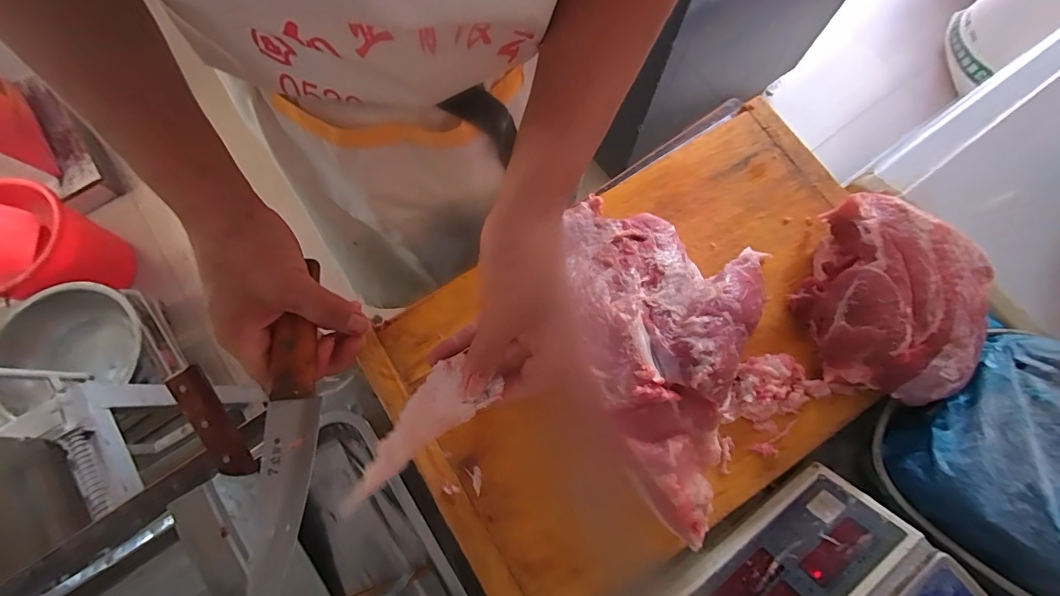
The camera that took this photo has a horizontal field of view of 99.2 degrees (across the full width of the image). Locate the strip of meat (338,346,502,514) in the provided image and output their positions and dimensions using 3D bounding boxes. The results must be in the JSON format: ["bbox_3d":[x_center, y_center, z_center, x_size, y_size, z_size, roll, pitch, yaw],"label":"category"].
[{"bbox_3d":[-0.087,0.105,0.332,0.047,0.014,0.132,42,85,10],"label":"strip of meat"}]

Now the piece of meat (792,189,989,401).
[{"bbox_3d":[0.369,0.004,0.460,0.158,0.072,0.184,24,75,6],"label":"piece of meat"}]

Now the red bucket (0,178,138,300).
[{"bbox_3d":[-1.374,-0.113,1.244,0.311,0.255,0.344,-29,76,-9],"label":"red bucket"}]

